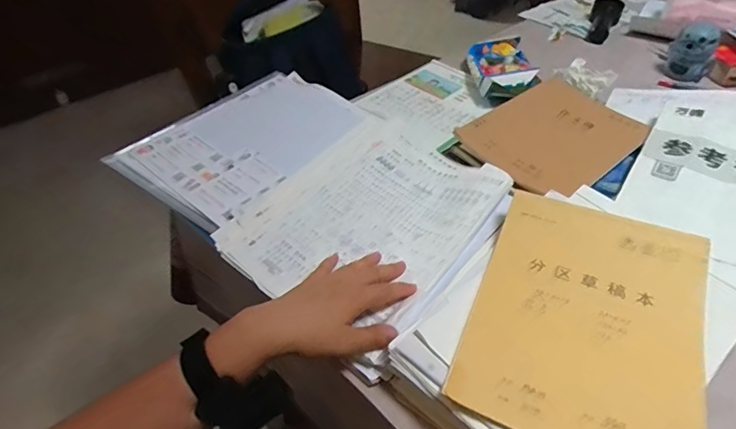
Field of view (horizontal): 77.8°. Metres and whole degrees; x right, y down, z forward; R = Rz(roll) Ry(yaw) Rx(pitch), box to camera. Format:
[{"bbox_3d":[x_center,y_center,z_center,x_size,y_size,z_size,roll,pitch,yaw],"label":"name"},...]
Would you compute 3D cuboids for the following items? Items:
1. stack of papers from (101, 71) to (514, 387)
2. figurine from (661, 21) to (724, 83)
[{"bbox_3d":[-0.065,-0.043,0.568,0.442,0.038,0.295,30,51,27],"label":"stack of papers"},{"bbox_3d":[0.582,-0.297,0.815,0.072,0.095,0.074,28,50,25],"label":"figurine"}]

